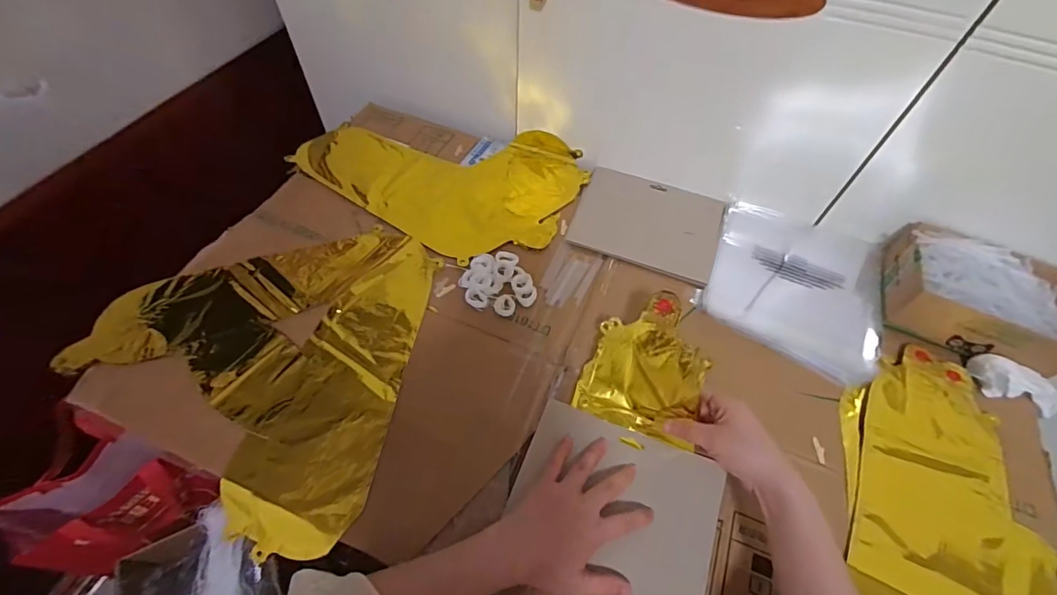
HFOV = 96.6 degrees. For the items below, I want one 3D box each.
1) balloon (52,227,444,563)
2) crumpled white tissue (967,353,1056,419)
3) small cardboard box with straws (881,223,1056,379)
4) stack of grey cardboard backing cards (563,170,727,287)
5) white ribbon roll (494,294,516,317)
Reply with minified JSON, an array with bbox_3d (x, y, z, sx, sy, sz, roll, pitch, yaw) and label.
[{"bbox_3d":[-0.312,0.056,0.525,0.354,0.007,0.357,9,57,3],"label":"balloon"},{"bbox_3d":[0.567,0.103,0.540,0.110,0.033,0.041,24,58,-3],"label":"crumpled white tissue"},{"bbox_3d":[0.541,-0.001,0.560,0.191,0.073,0.136,21,58,11],"label":"small cardboard box with straws"},{"bbox_3d":[0.167,-0.106,0.660,0.194,0.011,0.165,21,58,11],"label":"stack of grey cardboard backing cards"},{"bbox_3d":[-0.028,0.010,0.568,0.026,0.004,0.027,13,74,0],"label":"white ribbon roll"}]

